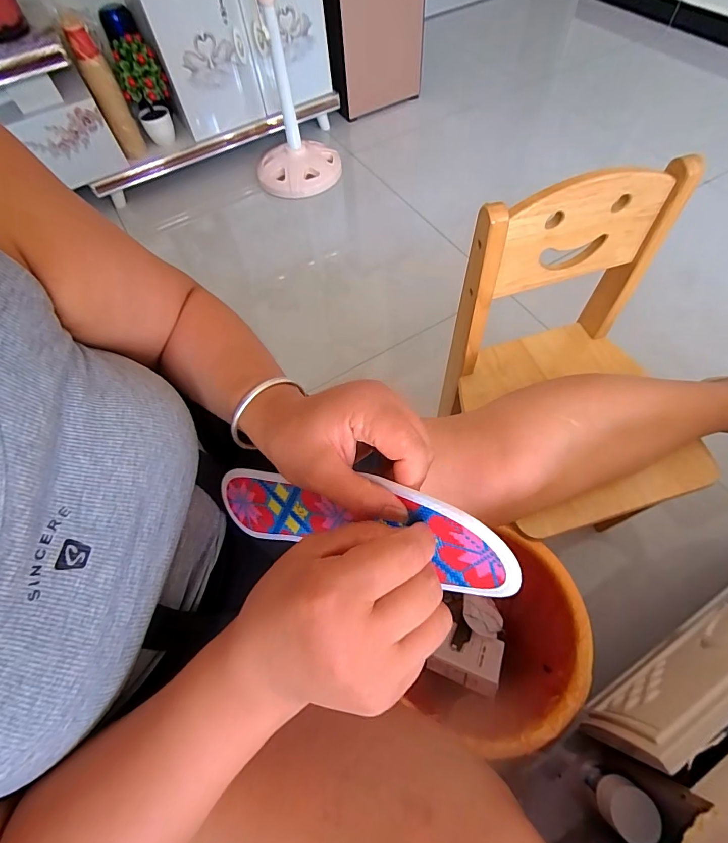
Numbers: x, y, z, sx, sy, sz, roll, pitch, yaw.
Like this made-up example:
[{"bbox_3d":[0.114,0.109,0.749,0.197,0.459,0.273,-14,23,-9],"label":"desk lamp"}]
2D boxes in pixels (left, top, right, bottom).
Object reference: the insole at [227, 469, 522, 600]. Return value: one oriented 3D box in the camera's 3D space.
[{"bbox_3d":[-0.021,0.067,0.283,0.248,0.078,0.012,2,30,38],"label":"insole"}]

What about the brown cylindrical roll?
[{"bbox_3d":[-0.730,-0.927,1.155,0.074,0.310,0.059,-23,63,-8],"label":"brown cylindrical roll"}]

